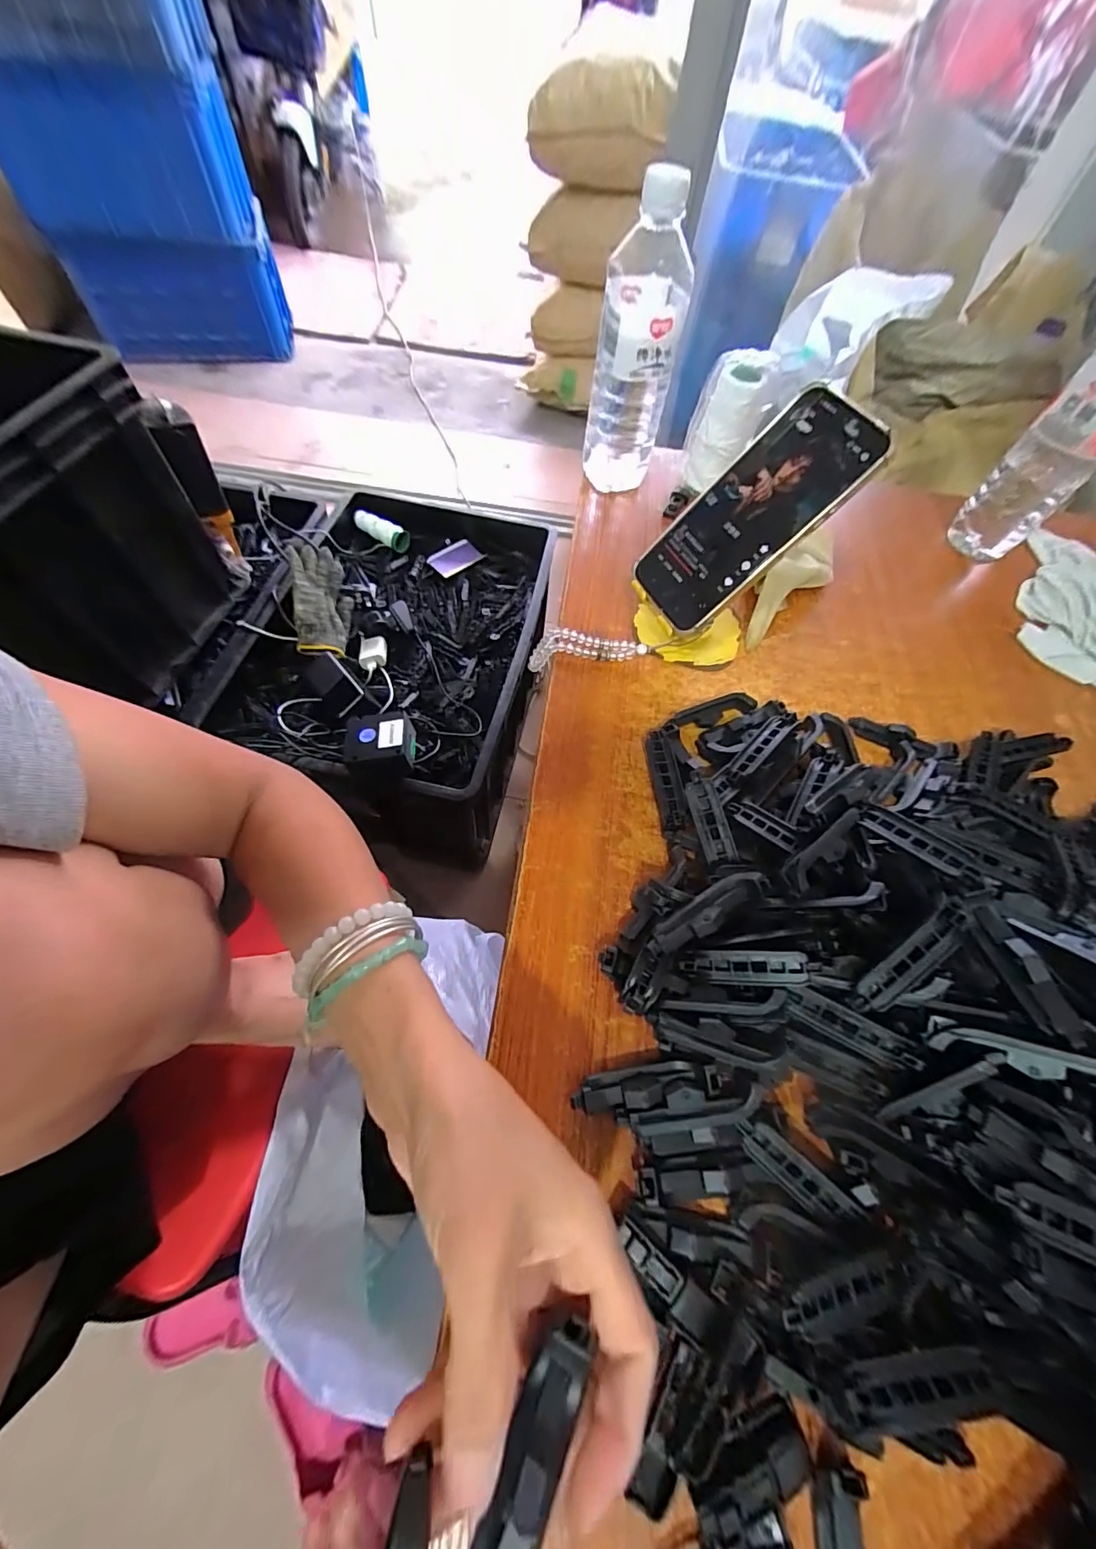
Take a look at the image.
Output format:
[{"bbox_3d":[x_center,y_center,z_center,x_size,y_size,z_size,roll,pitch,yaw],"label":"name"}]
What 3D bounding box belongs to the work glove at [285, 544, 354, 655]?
[{"bbox_3d":[-0.371,-0.285,0.797,0.080,0.084,0.194,-11,63,-10],"label":"work glove"}]

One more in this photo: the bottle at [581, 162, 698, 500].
[{"bbox_3d":[0.076,-0.362,0.441,0.071,0.217,0.065,9,62,1],"label":"bottle"}]

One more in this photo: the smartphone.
[{"bbox_3d":[0.141,-0.183,0.349,0.167,0.007,0.078,-41,63,25],"label":"smartphone"}]

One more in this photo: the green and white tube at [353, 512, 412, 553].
[{"bbox_3d":[-0.319,-0.465,0.939,0.113,0.037,0.033,27,63,10],"label":"green and white tube"}]

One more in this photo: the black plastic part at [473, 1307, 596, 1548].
[{"bbox_3d":[-0.007,0.204,0.138,0.017,0.014,0.072,26,46,11],"label":"black plastic part"}]

